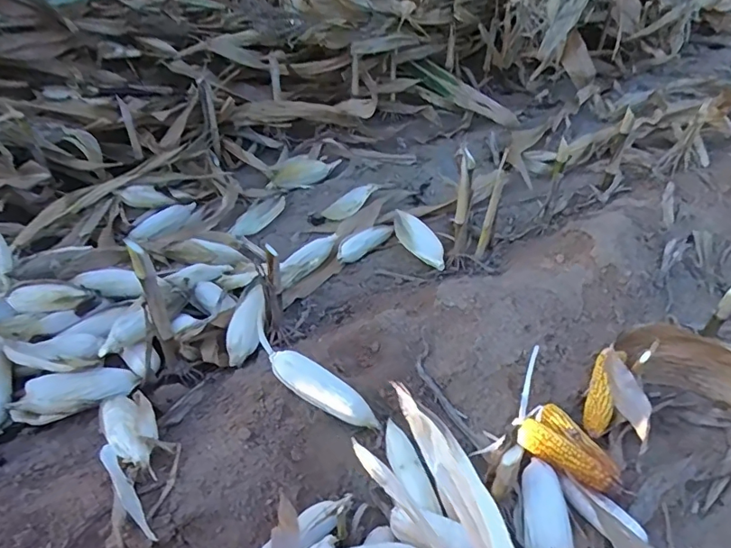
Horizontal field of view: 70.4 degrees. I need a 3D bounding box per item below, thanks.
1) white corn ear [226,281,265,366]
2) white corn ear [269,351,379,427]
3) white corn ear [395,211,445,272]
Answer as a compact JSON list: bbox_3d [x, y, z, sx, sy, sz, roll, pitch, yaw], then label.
[{"bbox_3d":[-0.243,0.105,1.061,0.053,0.043,0.167,11,74,11],"label":"white corn ear"},{"bbox_3d":[-0.073,0.199,0.896,0.219,0.048,0.050,31,45,8],"label":"white corn ear"},{"bbox_3d":[0.142,-0.081,1.350,0.076,0.053,0.241,-12,42,-16],"label":"white corn ear"}]

